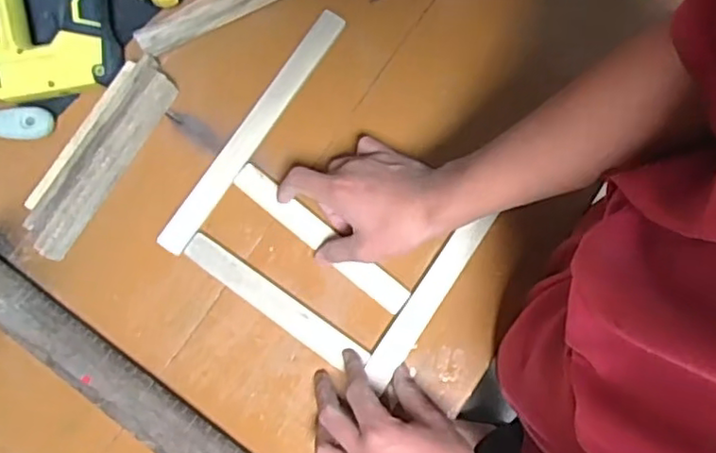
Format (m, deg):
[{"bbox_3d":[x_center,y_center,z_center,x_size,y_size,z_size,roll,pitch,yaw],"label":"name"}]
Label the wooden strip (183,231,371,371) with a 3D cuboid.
[{"bbox_3d":[-0.082,0.071,0.602,0.196,0.007,0.028,35,82,7],"label":"wooden strip"}]

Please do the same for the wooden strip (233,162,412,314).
[{"bbox_3d":[-0.037,0.010,0.612,0.204,0.008,0.028,39,82,10],"label":"wooden strip"}]

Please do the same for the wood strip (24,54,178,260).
[{"bbox_3d":[-0.249,-0.068,0.617,0.047,0.015,0.210,34,80,-12],"label":"wood strip"}]

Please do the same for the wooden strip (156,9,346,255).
[{"bbox_3d":[-0.105,-0.099,0.638,0.030,0.008,0.289,34,82,6],"label":"wooden strip"}]

